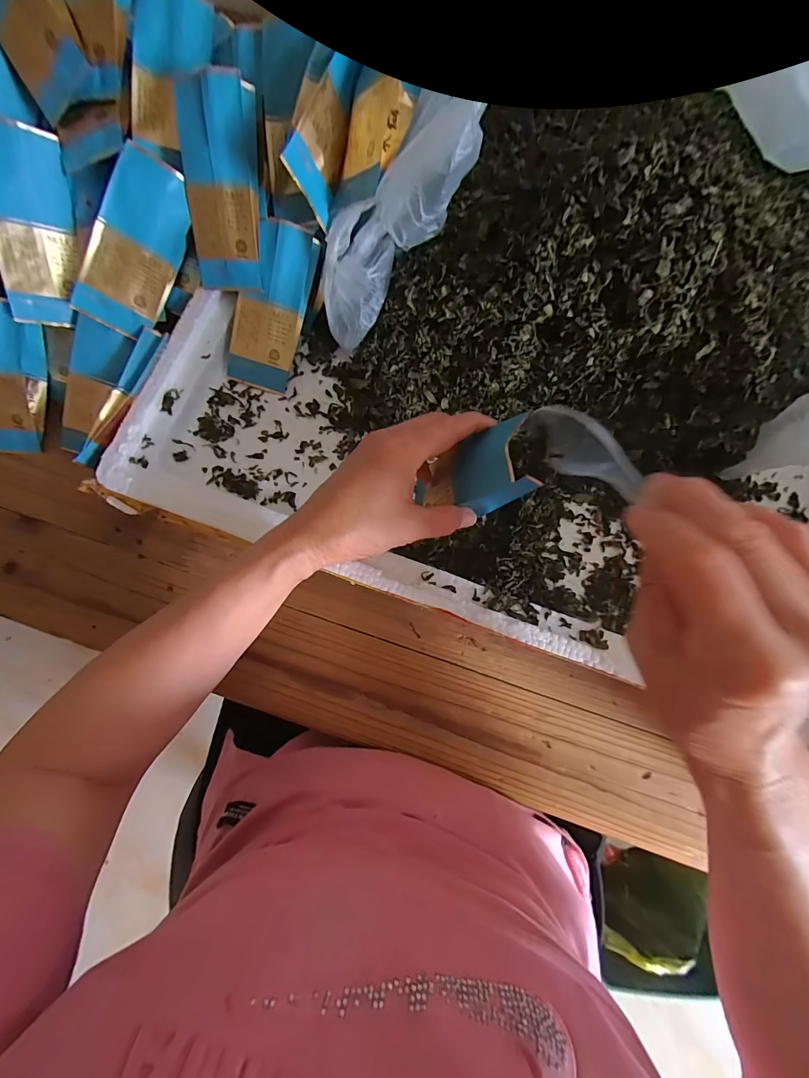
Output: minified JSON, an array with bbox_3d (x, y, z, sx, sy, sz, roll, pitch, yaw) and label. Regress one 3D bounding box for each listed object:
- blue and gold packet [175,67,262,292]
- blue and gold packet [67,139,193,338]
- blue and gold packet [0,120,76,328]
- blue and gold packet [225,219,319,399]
[{"bbox_3d":[-0.141,-0.269,0.304,0.057,0.018,0.126,9,119,1],"label":"blue and gold packet"},{"bbox_3d":[-0.216,-0.235,0.318,0.056,0.019,0.129,23,102,-26],"label":"blue and gold packet"},{"bbox_3d":[-0.291,-0.242,0.308,0.052,0.009,0.128,-9,118,-32],"label":"blue and gold packet"},{"bbox_3d":[-0.113,-0.196,0.337,0.055,0.021,0.127,26,108,4],"label":"blue and gold packet"}]

